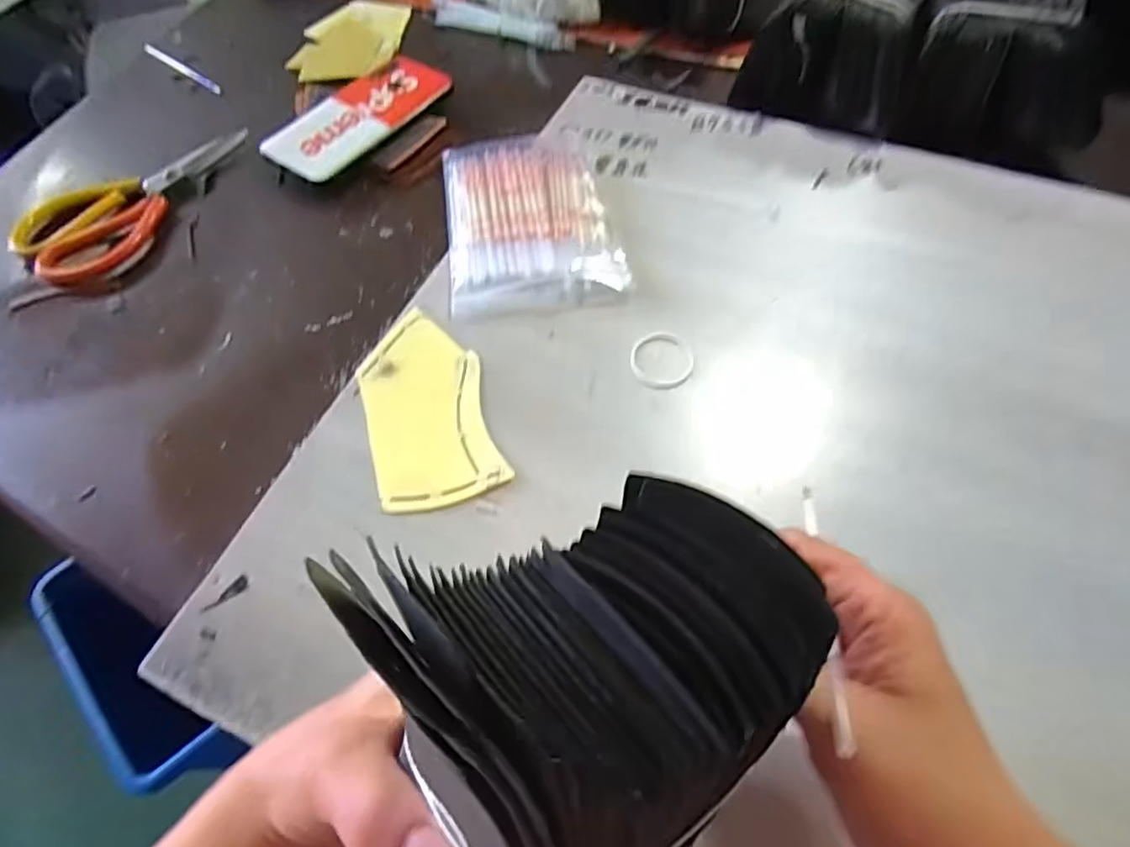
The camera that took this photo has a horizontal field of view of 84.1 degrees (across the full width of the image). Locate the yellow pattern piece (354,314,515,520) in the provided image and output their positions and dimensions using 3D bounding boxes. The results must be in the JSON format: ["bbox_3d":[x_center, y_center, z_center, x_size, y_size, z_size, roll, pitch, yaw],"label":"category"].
[{"bbox_3d":[-0.086,-0.012,0.389,0.072,0.005,0.138,-16,58,-8],"label":"yellow pattern piece"}]

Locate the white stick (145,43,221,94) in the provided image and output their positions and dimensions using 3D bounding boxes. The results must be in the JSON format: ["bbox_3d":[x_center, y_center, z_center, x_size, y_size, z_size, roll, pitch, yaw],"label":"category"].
[{"bbox_3d":[-0.382,-0.355,0.622,0.130,0.004,0.012,34,65,21],"label":"white stick"}]

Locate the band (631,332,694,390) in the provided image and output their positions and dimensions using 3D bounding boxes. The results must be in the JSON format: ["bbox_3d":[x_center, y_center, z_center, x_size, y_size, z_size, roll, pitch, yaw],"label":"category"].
[{"bbox_3d":[0.063,-0.041,0.408,0.041,0.004,0.045,-1,58,1],"label":"band"}]

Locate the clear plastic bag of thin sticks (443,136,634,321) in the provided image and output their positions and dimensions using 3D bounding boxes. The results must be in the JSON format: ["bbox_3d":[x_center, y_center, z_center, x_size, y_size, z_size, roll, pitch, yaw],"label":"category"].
[{"bbox_3d":[-0.028,-0.157,0.475,0.121,0.017,0.180,-8,58,-3],"label":"clear plastic bag of thin sticks"}]

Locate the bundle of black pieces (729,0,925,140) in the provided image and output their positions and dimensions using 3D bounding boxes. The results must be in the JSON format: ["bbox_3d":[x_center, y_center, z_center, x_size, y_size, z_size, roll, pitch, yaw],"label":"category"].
[{"bbox_3d":[0.239,-0.327,0.539,0.128,0.077,0.136,25,62,17],"label":"bundle of black pieces"}]

